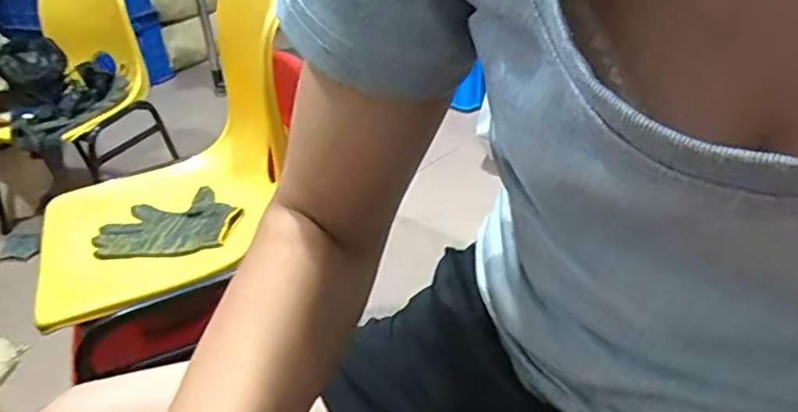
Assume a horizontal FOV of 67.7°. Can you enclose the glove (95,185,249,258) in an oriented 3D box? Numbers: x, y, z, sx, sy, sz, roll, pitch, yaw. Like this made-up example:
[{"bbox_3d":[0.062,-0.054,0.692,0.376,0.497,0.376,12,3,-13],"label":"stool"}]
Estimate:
[{"bbox_3d":[-0.319,0.024,0.841,0.195,0.022,0.137,-4,31,2],"label":"glove"}]

